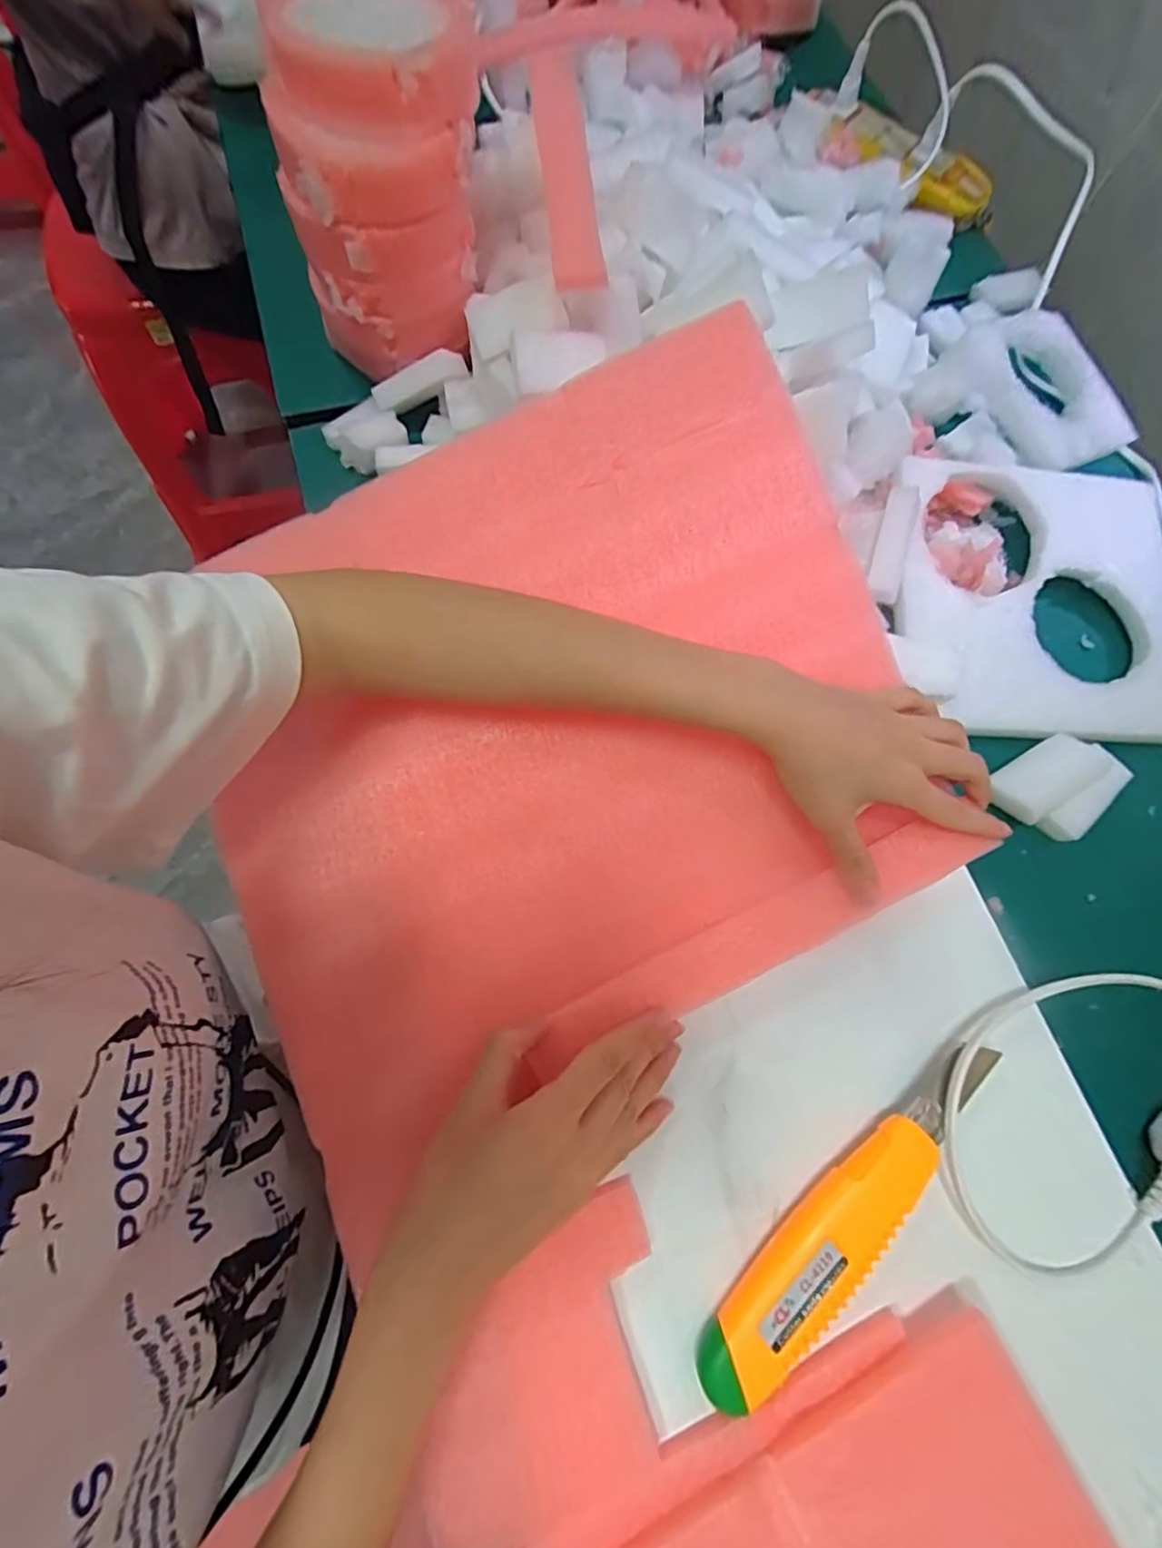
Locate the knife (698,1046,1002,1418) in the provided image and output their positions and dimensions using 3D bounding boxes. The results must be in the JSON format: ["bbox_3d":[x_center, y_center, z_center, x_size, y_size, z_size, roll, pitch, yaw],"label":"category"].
[{"bbox_3d":[0.122,0.197,0.278,0.185,0.022,0.032,-42,78,-15],"label":"knife"}]

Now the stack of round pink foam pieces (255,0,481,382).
[{"bbox_3d":[-0.120,-0.342,0.363,0.118,0.149,0.113,-20,74,-9],"label":"stack of round pink foam pieces"}]

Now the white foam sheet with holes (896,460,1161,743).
[{"bbox_3d":[0.285,-0.108,0.380,0.186,0.012,0.174,4,79,-5],"label":"white foam sheet with holes"}]

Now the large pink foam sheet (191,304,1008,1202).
[{"bbox_3d":[-0.008,-0.037,0.321,0.368,0.040,0.328,-25,85,-5],"label":"large pink foam sheet"}]

